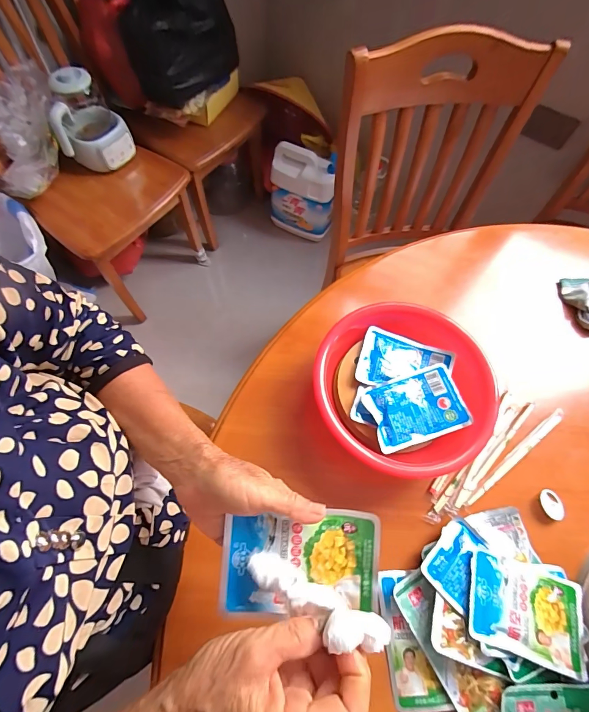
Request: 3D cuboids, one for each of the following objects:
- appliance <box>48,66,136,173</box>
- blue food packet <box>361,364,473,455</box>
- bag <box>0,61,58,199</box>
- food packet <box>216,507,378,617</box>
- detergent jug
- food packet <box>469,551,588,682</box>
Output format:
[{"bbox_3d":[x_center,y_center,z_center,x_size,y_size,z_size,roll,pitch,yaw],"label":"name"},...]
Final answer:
[{"bbox_3d":[-0.588,-0.668,1.007,0.183,0.201,0.182,-26,70,-13],"label":"appliance"},{"bbox_3d":[0.158,0.067,0.463,0.122,0.011,0.087,-17,69,-10],"label":"blue food packet"},{"bbox_3d":[-0.741,-0.613,0.965,0.168,0.092,0.348,-7,89,-6],"label":"bag"},{"bbox_3d":[0.005,0.171,0.292,0.128,0.006,0.076,-2,84,0],"label":"food packet"},{"bbox_3d":[0.033,-0.624,1.398,0.254,0.323,0.121,14,67,3],"label":"detergent jug"},{"bbox_3d":[0.253,0.276,0.383,0.127,0.007,0.088,18,57,1],"label":"food packet"}]

